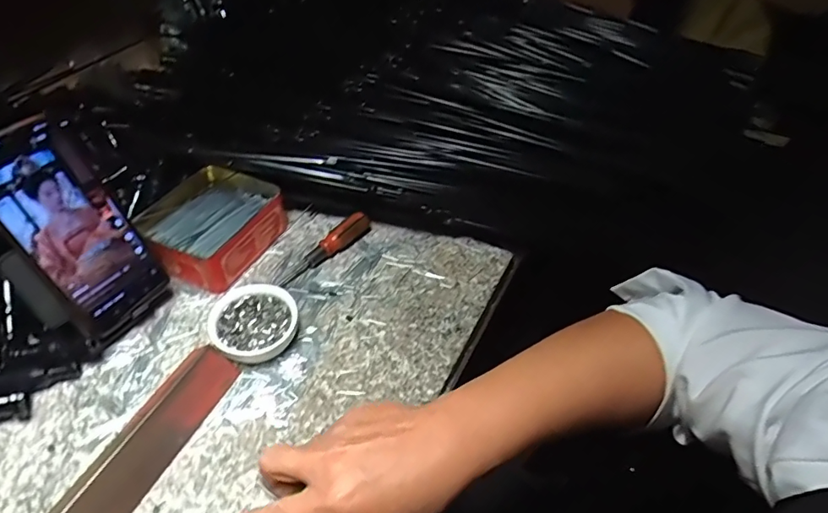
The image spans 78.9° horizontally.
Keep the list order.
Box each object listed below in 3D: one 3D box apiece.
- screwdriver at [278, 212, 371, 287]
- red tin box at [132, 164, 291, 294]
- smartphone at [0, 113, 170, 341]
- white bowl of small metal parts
[{"bbox_3d":[-0.088,-0.011,0.514,0.017,0.022,0.117,35,53,27],"label":"screwdriver"},{"bbox_3d":[-0.207,-0.033,0.511,0.117,0.041,0.128,21,48,16],"label":"red tin box"},{"bbox_3d":[-0.265,-0.019,0.394,0.014,0.165,0.075,7,40,39],"label":"smartphone"},{"bbox_3d":[-0.139,0.060,0.438,0.071,0.026,0.072,2,46,-2],"label":"white bowl of small metal parts"}]

